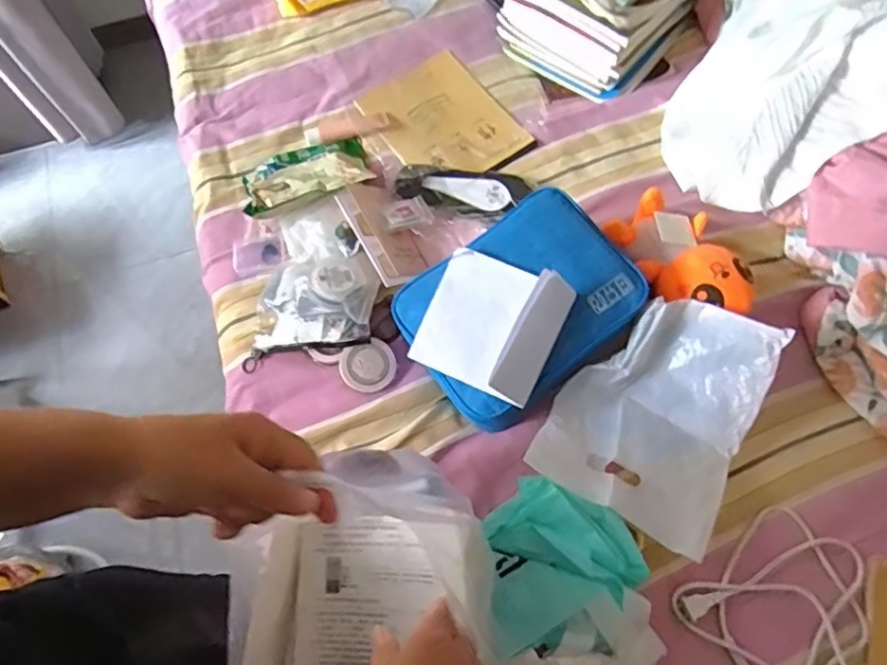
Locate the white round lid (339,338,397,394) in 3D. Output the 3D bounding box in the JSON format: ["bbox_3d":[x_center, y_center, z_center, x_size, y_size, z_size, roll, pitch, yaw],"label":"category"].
[{"bbox_3d":[-0.094,0.044,0.769,0.068,0.015,0.062,1,85,-6],"label":"white round lid"}]

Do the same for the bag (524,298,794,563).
[{"bbox_3d":[0.242,0.085,0.698,0.207,0.070,0.261,26,69,13],"label":"bag"}]

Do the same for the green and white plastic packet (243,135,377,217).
[{"bbox_3d":[-0.197,-0.227,0.867,0.184,0.056,0.108,-20,69,-8],"label":"green and white plastic packet"}]

